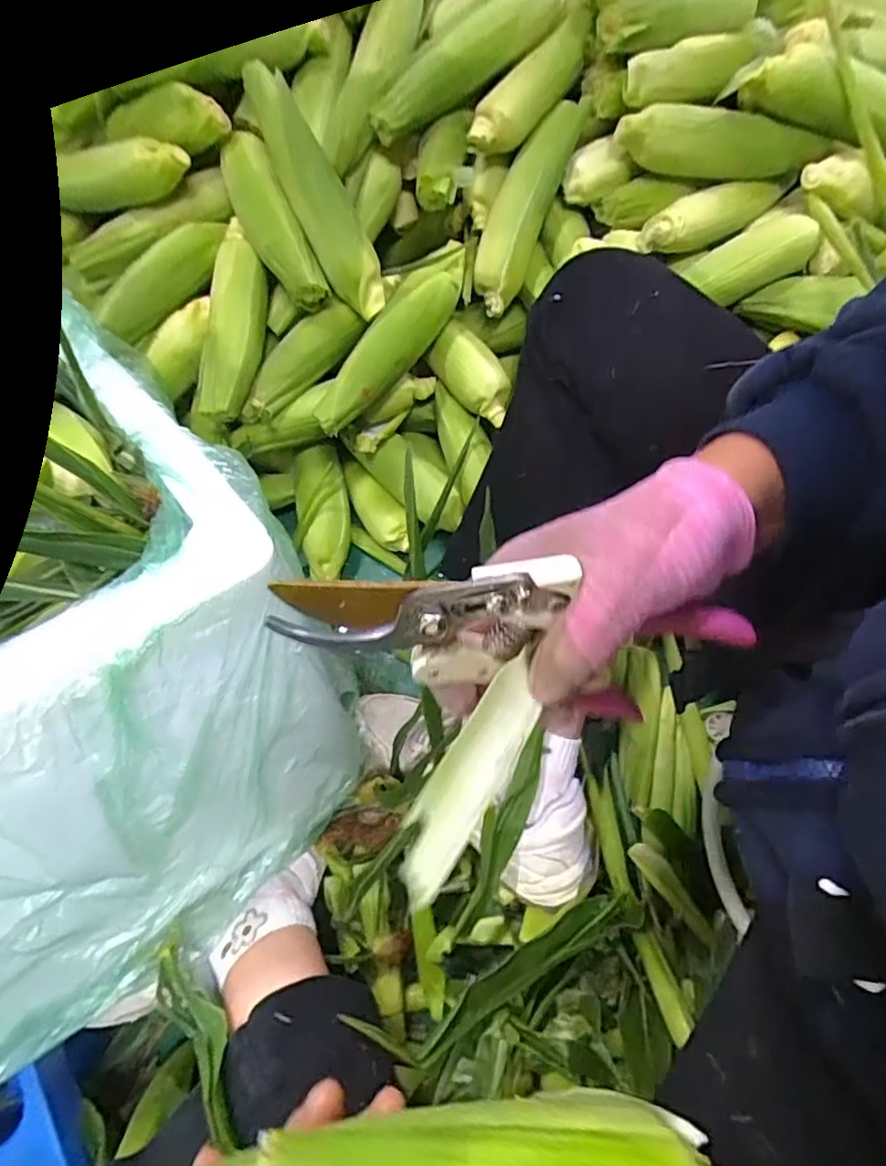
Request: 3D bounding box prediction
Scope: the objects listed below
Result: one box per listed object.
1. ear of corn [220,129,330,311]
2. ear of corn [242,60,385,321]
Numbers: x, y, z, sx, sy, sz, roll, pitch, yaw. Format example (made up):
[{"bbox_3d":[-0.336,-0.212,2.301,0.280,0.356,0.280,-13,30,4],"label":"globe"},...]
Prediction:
[{"bbox_3d":[-0.177,-0.370,0.610,0.051,0.047,0.198,-28,83,-8],"label":"ear of corn"},{"bbox_3d":[-0.118,-0.373,0.582,0.056,0.050,0.229,-30,104,-9],"label":"ear of corn"}]

